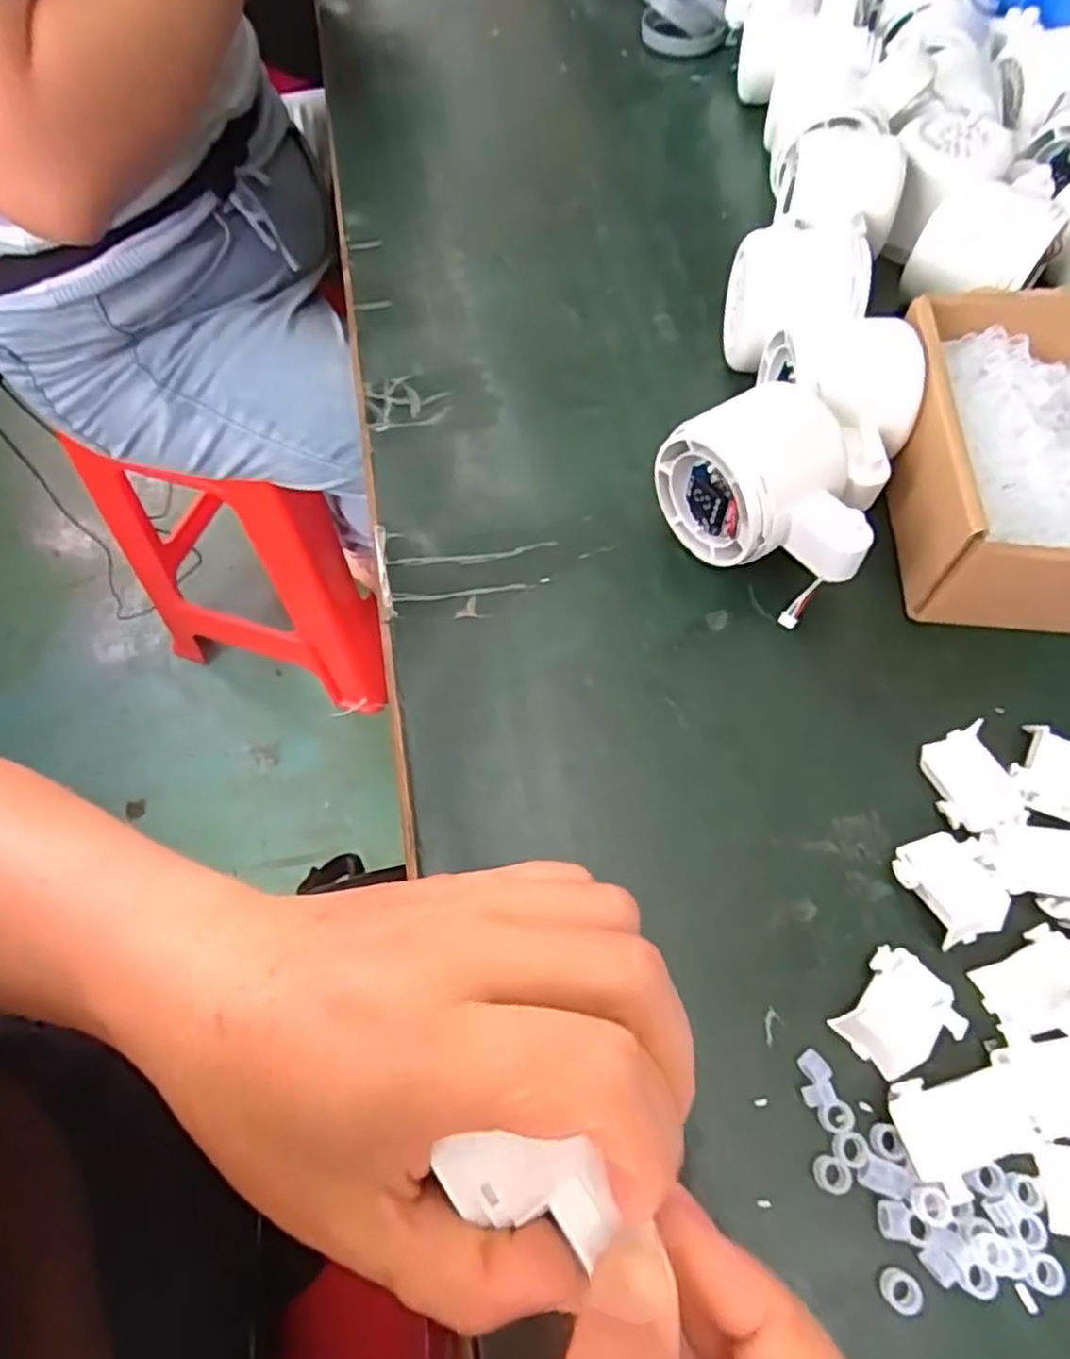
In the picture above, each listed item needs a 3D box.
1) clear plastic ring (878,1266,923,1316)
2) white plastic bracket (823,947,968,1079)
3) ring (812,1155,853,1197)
[{"bbox_3d":[0.096,0.160,0.195,0.010,0.004,0.009,23,64,12],"label":"clear plastic ring"},{"bbox_3d":[0.110,0.101,0.224,0.032,0.007,0.029,-41,69,-19],"label":"white plastic bracket"},{"bbox_3d":[0.083,0.138,0.207,0.010,0.004,0.009,11,62,6],"label":"ring"}]

